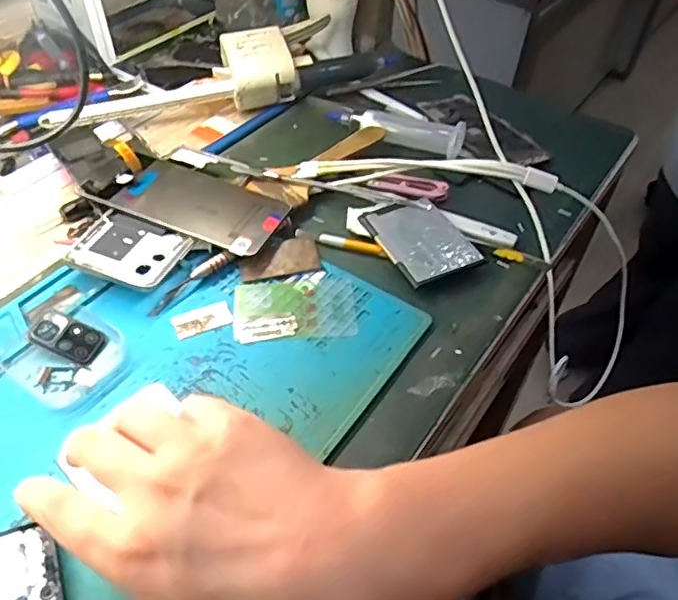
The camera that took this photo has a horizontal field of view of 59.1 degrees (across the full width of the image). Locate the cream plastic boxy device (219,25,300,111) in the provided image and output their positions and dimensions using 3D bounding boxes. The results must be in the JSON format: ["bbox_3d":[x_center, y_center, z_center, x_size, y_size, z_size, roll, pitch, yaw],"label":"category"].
[{"bbox_3d":[-0.078,-0.224,0.591,0.064,0.062,0.063,-12,50,-13],"label":"cream plastic boxy device"}]

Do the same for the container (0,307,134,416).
[{"bbox_3d":[-0.173,0.036,0.385,0.069,0.015,0.063,30,54,22],"label":"container"}]

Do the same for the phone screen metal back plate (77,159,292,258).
[{"bbox_3d":[-0.112,-0.078,0.478,0.132,0.008,0.076,21,48,12],"label":"phone screen metal back plate"}]

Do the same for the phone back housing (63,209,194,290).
[{"bbox_3d":[-0.152,-0.037,0.435,0.073,0.004,0.063,19,48,8],"label":"phone back housing"}]

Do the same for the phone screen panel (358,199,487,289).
[{"bbox_3d":[0.065,-0.048,0.471,0.065,0.009,0.091,-20,49,-16],"label":"phone screen panel"}]

